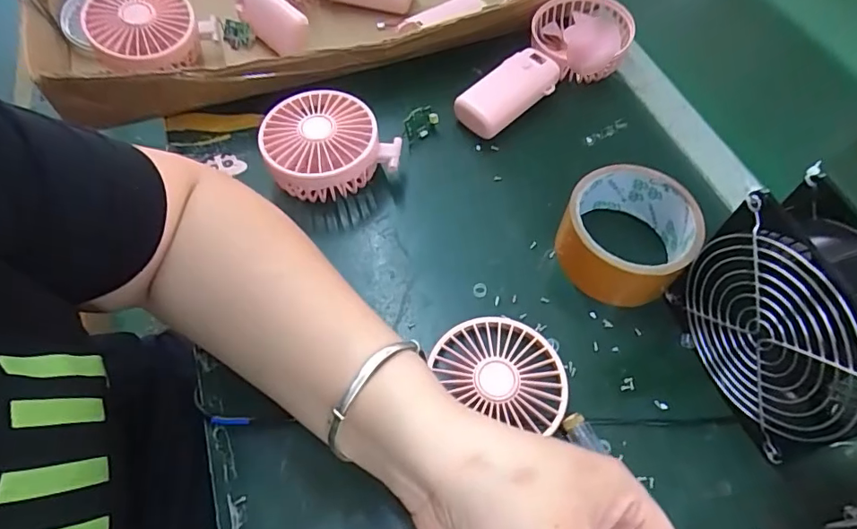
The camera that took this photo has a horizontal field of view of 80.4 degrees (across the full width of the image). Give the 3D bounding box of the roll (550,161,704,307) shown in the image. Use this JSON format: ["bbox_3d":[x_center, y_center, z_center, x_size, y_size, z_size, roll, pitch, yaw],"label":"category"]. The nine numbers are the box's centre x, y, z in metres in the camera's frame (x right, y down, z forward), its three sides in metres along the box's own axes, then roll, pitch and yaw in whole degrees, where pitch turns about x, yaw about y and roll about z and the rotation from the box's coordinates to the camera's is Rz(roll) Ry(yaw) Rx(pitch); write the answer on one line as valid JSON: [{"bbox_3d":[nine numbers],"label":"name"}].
[{"bbox_3d":[0.140,-0.020,0.357,0.086,0.047,0.086,0,61,0],"label":"roll"}]

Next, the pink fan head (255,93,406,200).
[{"bbox_3d":[-0.079,-0.091,0.402,0.098,0.050,0.086,-27,65,-14],"label":"pink fan head"}]

